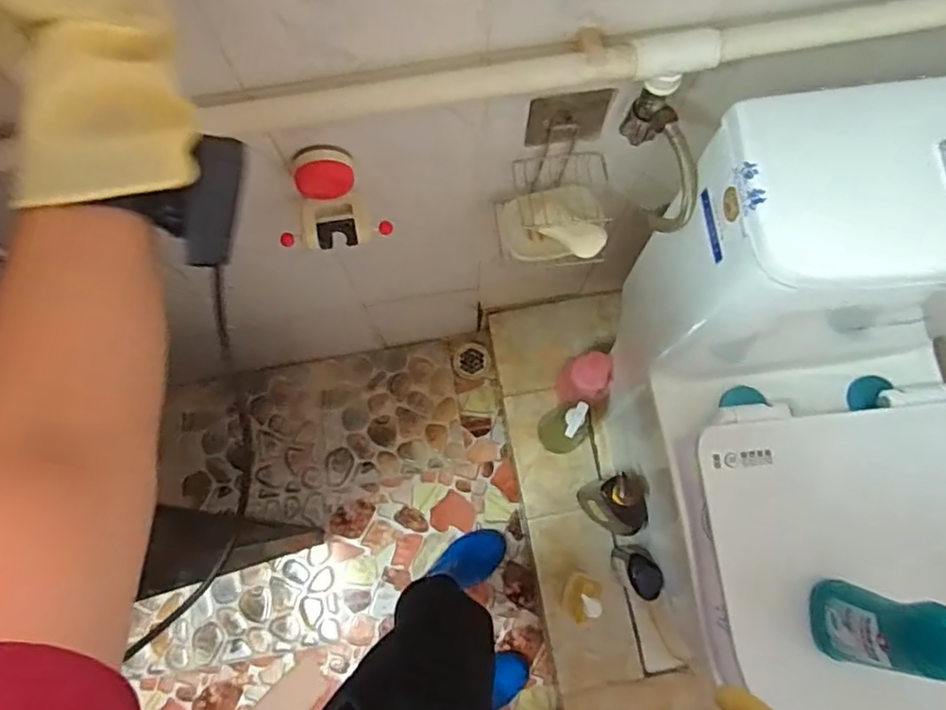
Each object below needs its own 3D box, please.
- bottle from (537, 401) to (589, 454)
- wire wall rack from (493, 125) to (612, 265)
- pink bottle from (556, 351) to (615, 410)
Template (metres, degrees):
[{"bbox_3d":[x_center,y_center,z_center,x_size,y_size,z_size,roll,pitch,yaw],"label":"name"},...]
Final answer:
[{"bbox_3d":[0.170,0.129,1.091,0.089,0.243,0.069,18,78,4],"label":"bottle"},{"bbox_3d":[0.092,-0.166,0.702,0.120,0.139,0.097,-4,78,-1],"label":"wire wall rack"},{"bbox_3d":[0.199,0.052,1.114,0.080,0.243,0.076,-2,78,0],"label":"pink bottle"}]

